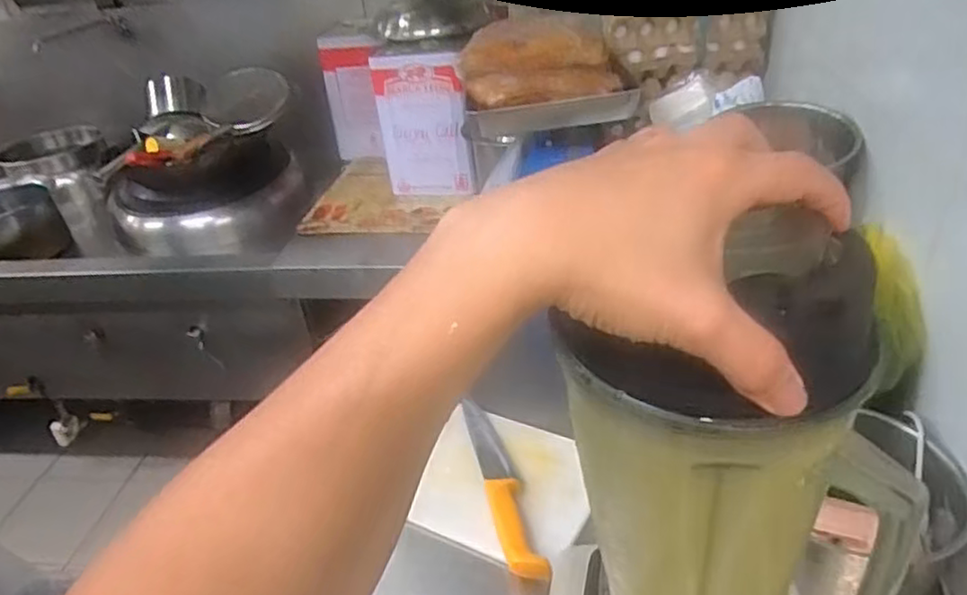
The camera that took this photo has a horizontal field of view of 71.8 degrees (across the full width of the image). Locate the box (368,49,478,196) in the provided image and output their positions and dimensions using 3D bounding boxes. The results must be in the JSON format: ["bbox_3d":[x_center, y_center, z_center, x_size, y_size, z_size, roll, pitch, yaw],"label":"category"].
[{"bbox_3d":[-0.144,-0.417,1.655,0.229,0.342,0.056,2,34,11],"label":"box"}]

